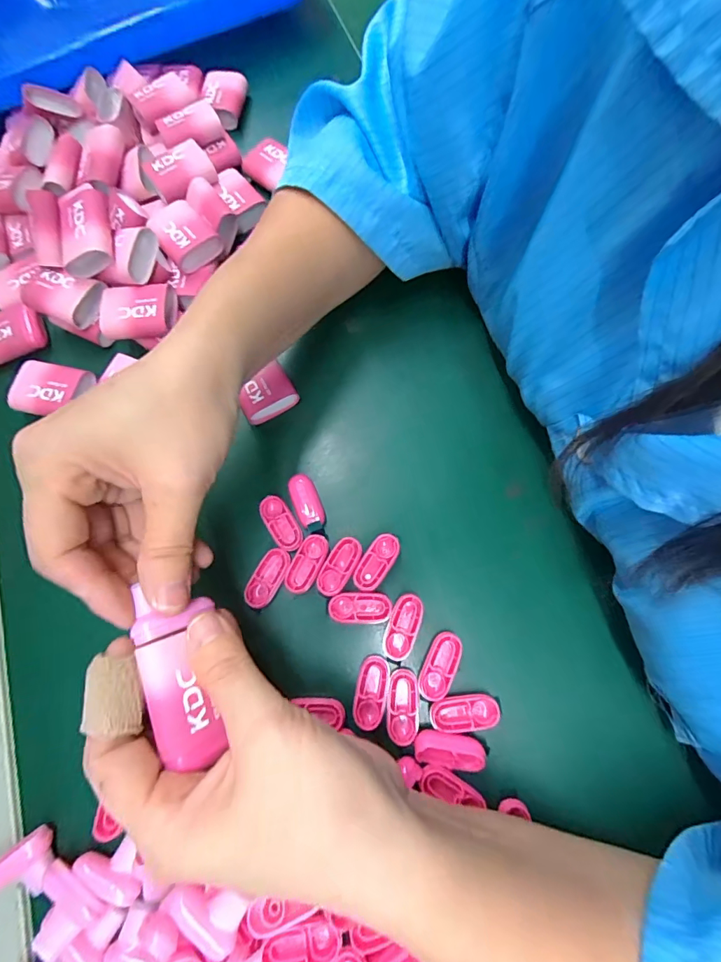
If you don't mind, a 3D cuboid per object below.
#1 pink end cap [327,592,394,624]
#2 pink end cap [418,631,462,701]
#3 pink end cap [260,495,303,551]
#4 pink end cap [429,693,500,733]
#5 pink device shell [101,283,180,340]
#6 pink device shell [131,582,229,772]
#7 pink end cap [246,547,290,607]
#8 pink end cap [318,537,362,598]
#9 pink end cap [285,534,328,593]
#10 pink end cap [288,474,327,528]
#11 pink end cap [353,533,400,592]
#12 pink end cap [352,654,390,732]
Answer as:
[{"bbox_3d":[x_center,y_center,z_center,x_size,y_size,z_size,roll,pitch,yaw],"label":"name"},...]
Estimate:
[{"bbox_3d":[0.000,0.069,0.235,0.033,0.005,0.016,-2,74,3],"label":"pink end cap"},{"bbox_3d":[0.041,0.096,0.222,0.014,0.004,0.034,23,76,9],"label":"pink end cap"},{"bbox_3d":[-0.046,0.024,0.247,0.016,0.004,0.034,-34,75,-7],"label":"pink end cap"},{"bbox_3d":[0.053,0.117,0.215,0.034,0.004,0.016,-6,74,2],"label":"pink end cap"},{"bbox_3d":[-0.141,-0.106,0.273,0.043,0.018,0.031,-10,73,0],"label":"pink device shell"},{"bbox_3d":[-0.072,0.077,0.169,0.025,0.018,0.058,-3,72,-31],"label":"pink device shell"},{"bbox_3d":[-0.051,0.054,0.238,0.016,0.004,0.034,25,77,10],"label":"pink end cap"},{"bbox_3d":[-0.012,0.047,0.238,0.015,0.004,0.034,30,78,11],"label":"pink end cap"},{"bbox_3d":[-0.030,0.046,0.241,0.015,0.004,0.034,25,77,10],"label":"pink end cap"},{"bbox_3d":[-0.032,0.011,0.249,0.016,0.004,0.032,-22,74,-3],"label":"pink end cap"},{"bbox_3d":[0.009,0.045,0.239,0.015,0.004,0.034,32,78,11],"label":"pink end cap"},{"bbox_3d":[0.006,0.109,0.222,0.016,0.004,0.035,12,62,4],"label":"pink end cap"}]

